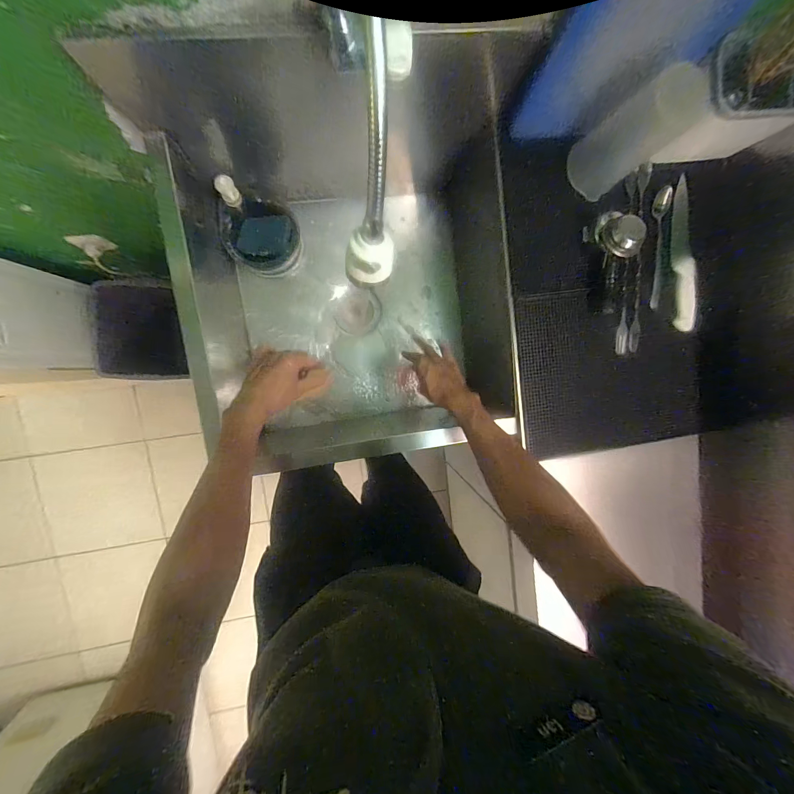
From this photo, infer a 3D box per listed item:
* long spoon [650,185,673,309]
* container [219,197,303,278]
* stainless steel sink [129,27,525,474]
[{"bbox_3d":[0.460,-0.262,0.615,0.031,0.011,0.200,1,96,-8],"label":"long spoon"},{"bbox_3d":[-0.282,-0.332,0.736,0.145,0.090,0.130,15,94,-9],"label":"container"},{"bbox_3d":[-0.070,-0.259,0.689,0.627,0.266,0.754,-8,97,-7],"label":"stainless steel sink"}]

